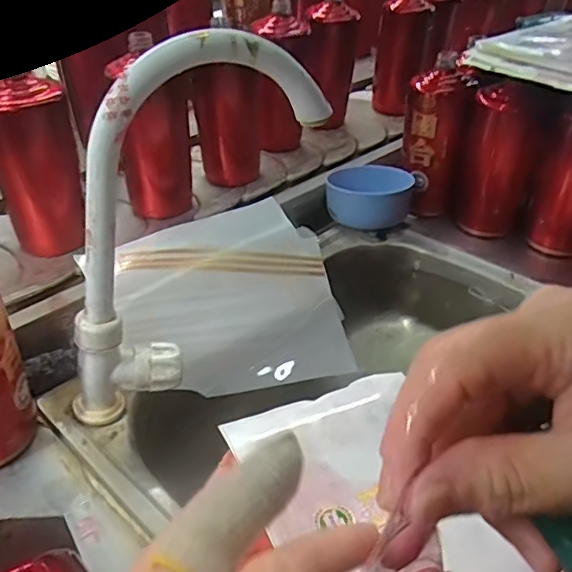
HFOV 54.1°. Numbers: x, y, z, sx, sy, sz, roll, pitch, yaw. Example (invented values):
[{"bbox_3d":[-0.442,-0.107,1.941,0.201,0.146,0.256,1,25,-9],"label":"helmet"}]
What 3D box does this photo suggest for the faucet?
[{"bbox_3d":[-0.069,-0.031,0.419,0.221,0.281,0.040,-19,43,-25],"label":"faucet"}]

